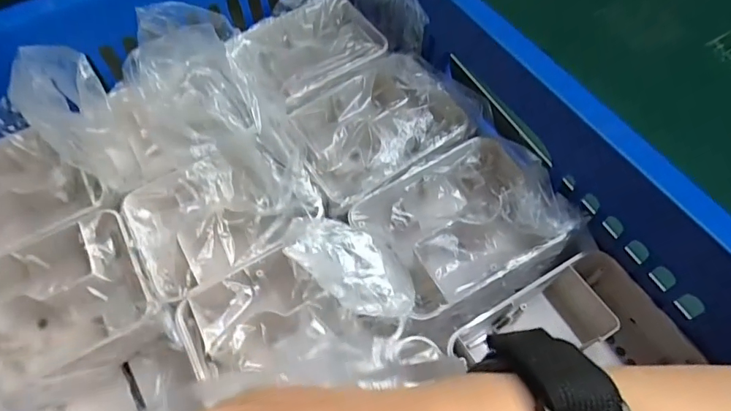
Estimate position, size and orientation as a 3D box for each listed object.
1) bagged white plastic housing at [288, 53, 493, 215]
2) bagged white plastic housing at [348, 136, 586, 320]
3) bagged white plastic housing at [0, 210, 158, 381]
[{"bbox_3d":[0.016,-0.061,0.373,0.140,0.044,0.104,-28,62,-13],"label":"bagged white plastic housing"},{"bbox_3d":[0.071,0.013,0.329,0.130,0.063,0.104,-27,62,-13],"label":"bagged white plastic housing"},{"bbox_3d":[-0.217,0.072,0.324,0.120,0.046,0.109,-27,62,-13],"label":"bagged white plastic housing"}]

